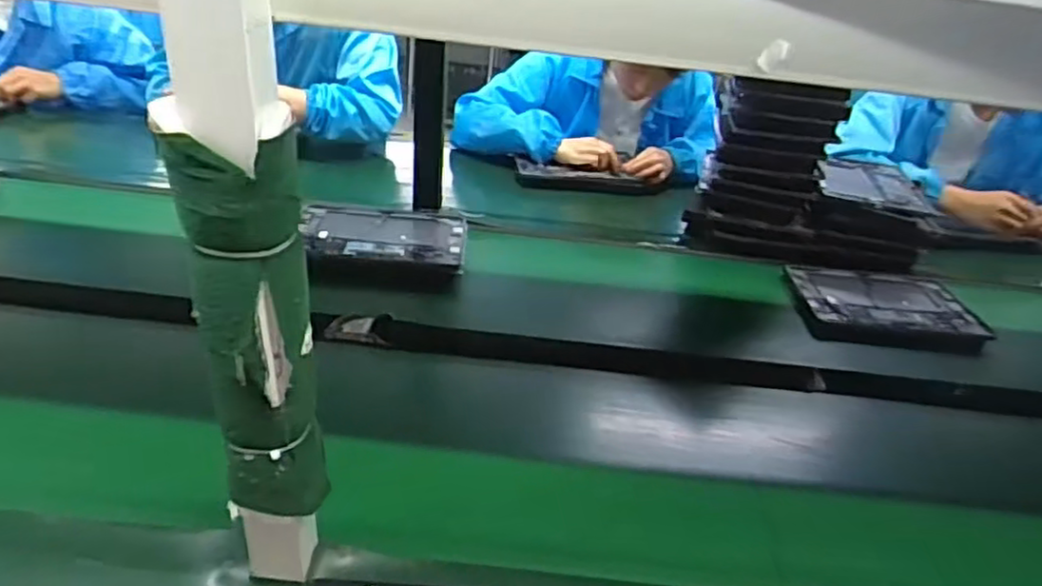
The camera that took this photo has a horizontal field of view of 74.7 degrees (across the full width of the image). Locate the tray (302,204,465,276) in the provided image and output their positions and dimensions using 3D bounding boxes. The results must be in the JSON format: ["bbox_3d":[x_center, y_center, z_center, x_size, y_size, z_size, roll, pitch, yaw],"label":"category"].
[{"bbox_3d":[-0.207,-0.079,1.018,0.242,0.036,0.163,3,31,-6],"label":"tray"}]

